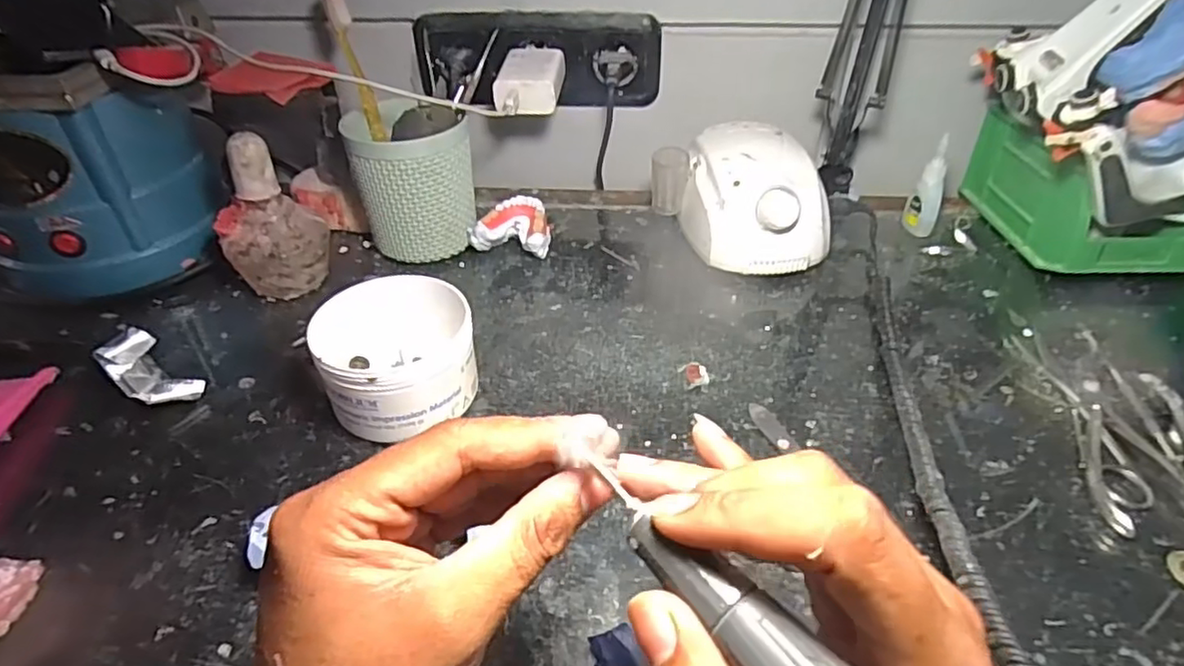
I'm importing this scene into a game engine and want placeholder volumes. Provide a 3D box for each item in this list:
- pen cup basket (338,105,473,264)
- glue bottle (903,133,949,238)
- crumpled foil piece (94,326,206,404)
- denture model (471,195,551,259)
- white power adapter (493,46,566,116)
[{"bbox_3d":[-0.143,-0.120,0.530,0.091,0.112,0.083,-11,40,-12],"label":"pen cup basket"},{"bbox_3d":[0.286,-0.123,0.548,0.026,0.083,0.017,19,43,22],"label":"glue bottle"},{"bbox_3d":[-0.284,0.025,0.414,0.064,0.031,0.033,25,46,28],"label":"crumpled foil piece"},{"bbox_3d":[-0.063,-0.087,0.549,0.063,0.035,0.053,11,40,14],"label":"denture model"},{"bbox_3d":[-0.052,-0.218,0.558,0.052,0.034,0.088,3,39,5],"label":"white power adapter"}]

